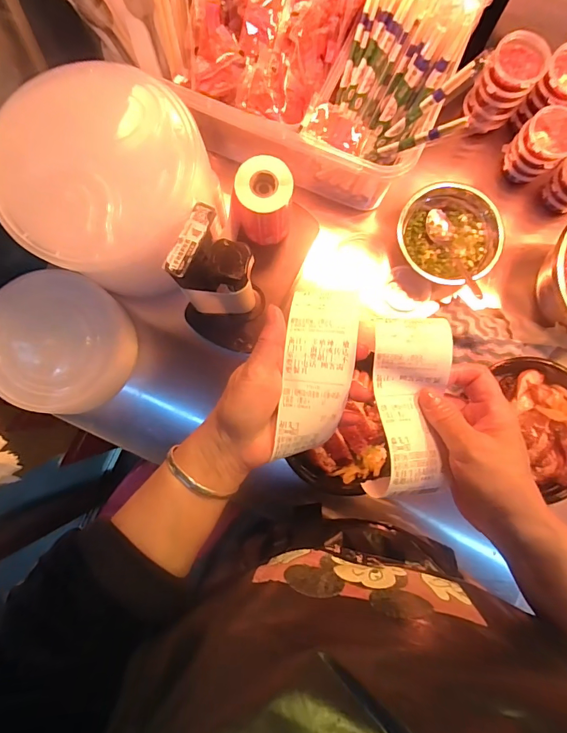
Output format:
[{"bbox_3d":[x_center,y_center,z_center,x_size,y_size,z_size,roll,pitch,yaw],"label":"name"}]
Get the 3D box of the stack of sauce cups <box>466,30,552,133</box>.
[{"bbox_3d":[0.278,-0.356,0.535,0.064,0.114,0.056,37,86,3],"label":"stack of sauce cups"}]

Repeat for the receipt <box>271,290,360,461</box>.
[{"bbox_3d":[0.025,0.004,0.329,0.053,0.026,0.133,11,85,1],"label":"receipt"}]

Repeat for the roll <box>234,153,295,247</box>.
[{"bbox_3d":[-0.020,-0.188,0.490,0.064,0.102,0.064,0,85,0],"label":"roll"}]

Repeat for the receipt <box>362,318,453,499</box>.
[{"bbox_3d":[0.091,0.028,0.303,0.052,0.020,0.127,4,86,0],"label":"receipt"}]

